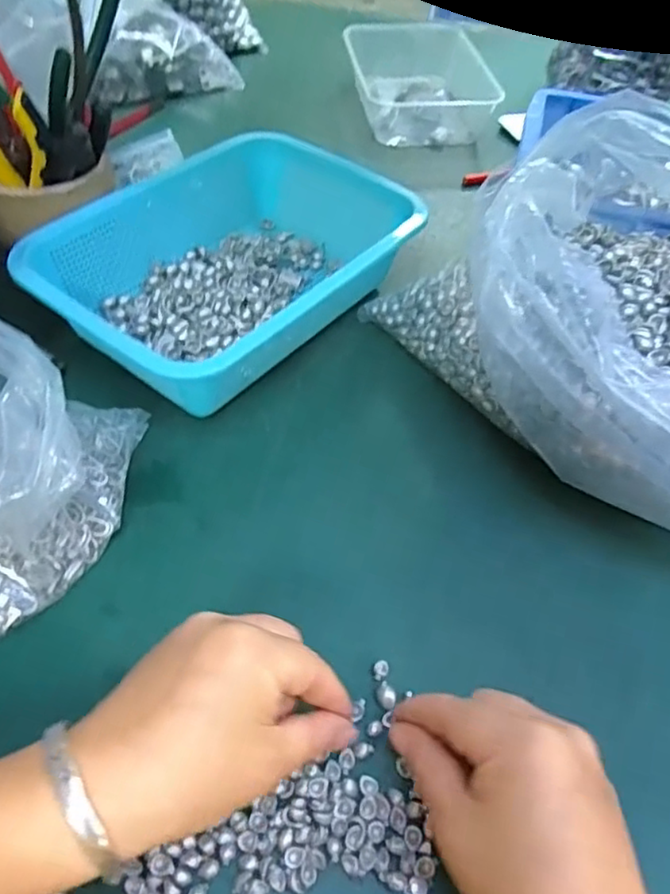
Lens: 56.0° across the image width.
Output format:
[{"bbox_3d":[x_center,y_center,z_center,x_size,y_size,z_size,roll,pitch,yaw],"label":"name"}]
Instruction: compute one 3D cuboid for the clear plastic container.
[{"bbox_3d":[0.104,-0.424,0.730,0.167,0.055,0.193,-8,51,-9],"label":"clear plastic container"}]

